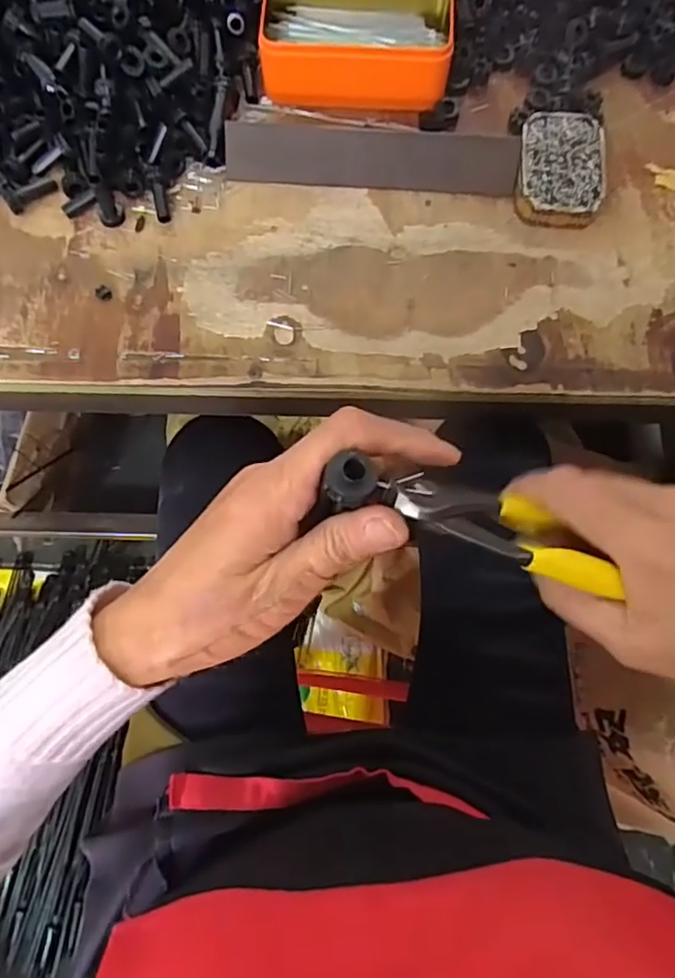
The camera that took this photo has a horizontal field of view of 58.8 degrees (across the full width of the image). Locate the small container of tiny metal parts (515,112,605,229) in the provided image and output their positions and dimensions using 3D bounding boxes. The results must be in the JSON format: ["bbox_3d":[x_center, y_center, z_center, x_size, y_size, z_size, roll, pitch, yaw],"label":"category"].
[{"bbox_3d":[0.165,-0.237,0.446,0.061,0.019,0.087,7,74,1],"label":"small container of tiny metal parts"}]

